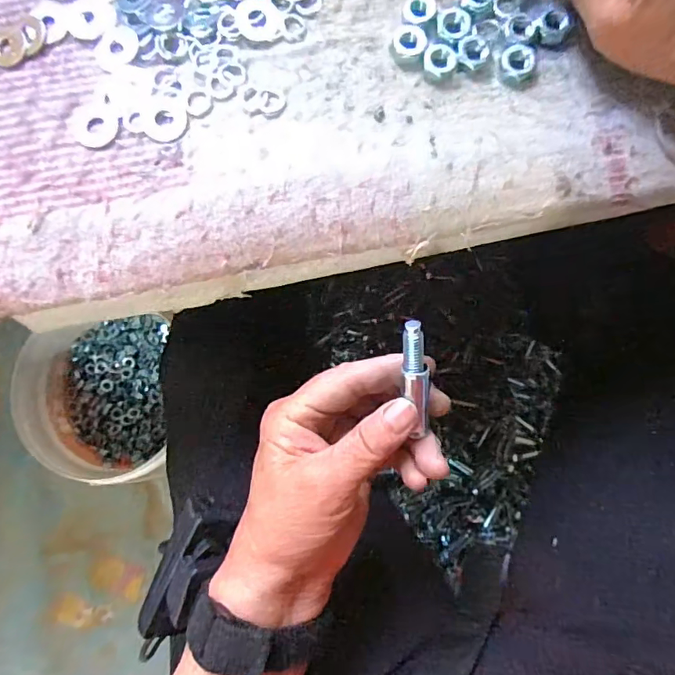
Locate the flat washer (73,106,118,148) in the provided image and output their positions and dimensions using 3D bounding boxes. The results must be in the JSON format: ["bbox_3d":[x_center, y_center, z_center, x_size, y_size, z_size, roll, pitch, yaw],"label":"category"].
[{"bbox_3d":[-0.120,-0.104,0.241,0.022,0.004,0.021,9,84,3],"label":"flat washer"}]

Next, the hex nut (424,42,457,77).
[{"bbox_3d":[0.051,-0.137,0.239,0.015,0.004,0.017,30,85,5],"label":"hex nut"}]

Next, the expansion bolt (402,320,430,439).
[{"bbox_3d":[0.037,0.020,0.226,0.010,0.007,0.059,-10,109,1],"label":"expansion bolt"}]

